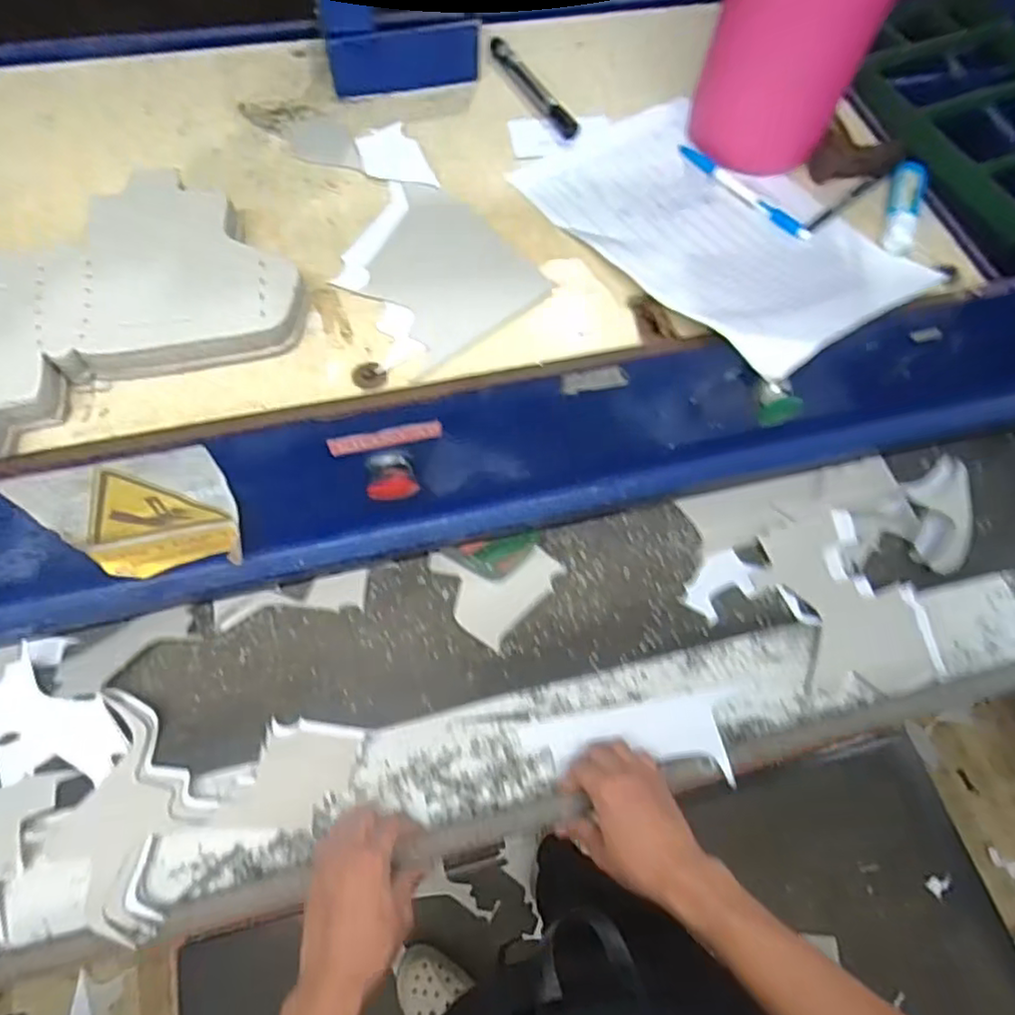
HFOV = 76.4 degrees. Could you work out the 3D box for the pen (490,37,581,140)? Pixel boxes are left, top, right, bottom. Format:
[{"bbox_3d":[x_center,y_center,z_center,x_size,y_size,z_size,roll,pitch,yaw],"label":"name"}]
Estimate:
[{"bbox_3d":[0.021,-0.387,0.594,0.020,0.012,0.141,-27,62,-17],"label":"pen"}]

